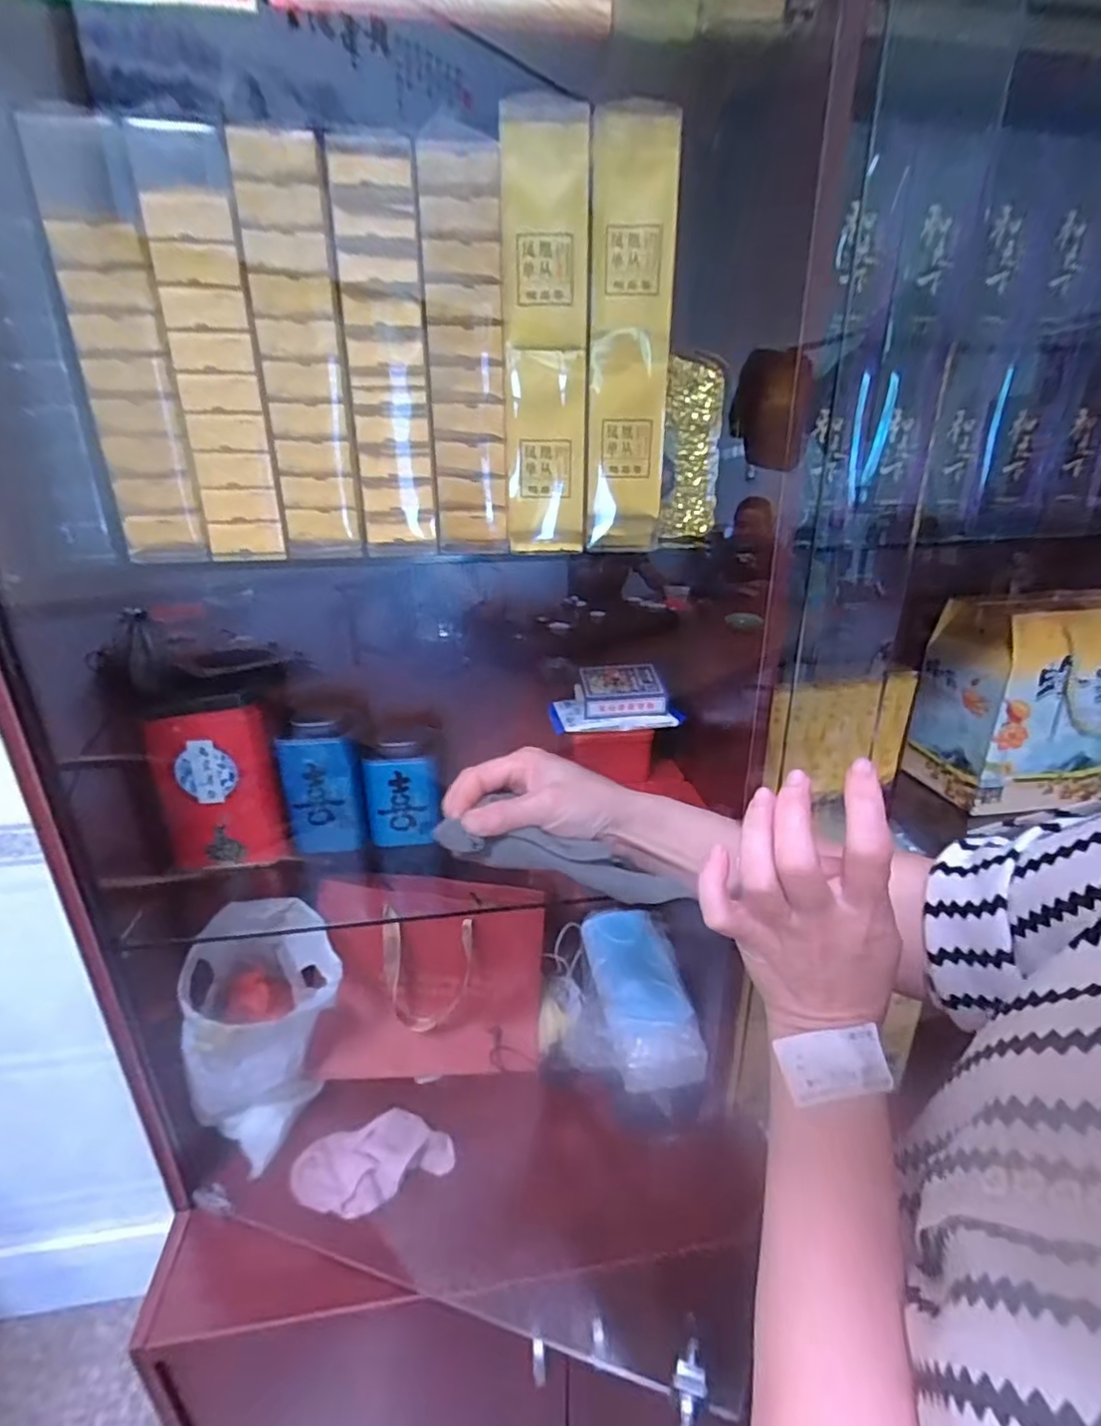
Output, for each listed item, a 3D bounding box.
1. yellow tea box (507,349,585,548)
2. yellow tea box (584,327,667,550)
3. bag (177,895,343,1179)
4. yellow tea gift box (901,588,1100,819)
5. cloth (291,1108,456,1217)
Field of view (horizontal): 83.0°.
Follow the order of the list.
[{"bbox_3d":[-0.004,-0.199,0.482,0.061,0.136,0.061,-1,22,-1],"label":"yellow tea box"},{"bbox_3d":[0.057,-0.201,0.474,0.055,0.145,0.042,7,18,12],"label":"yellow tea box"},{"bbox_3d":[-0.318,0.355,0.705,0.149,0.243,0.135,-8,24,-19],"label":"bag"},{"bbox_3d":[0.587,-0.017,0.745,0.240,0.241,0.118,-1,22,-3],"label":"yellow tea gift box"},{"bbox_3d":[-0.193,0.491,0.686,0.164,0.039,0.075,-8,24,-19],"label":"cloth"}]

